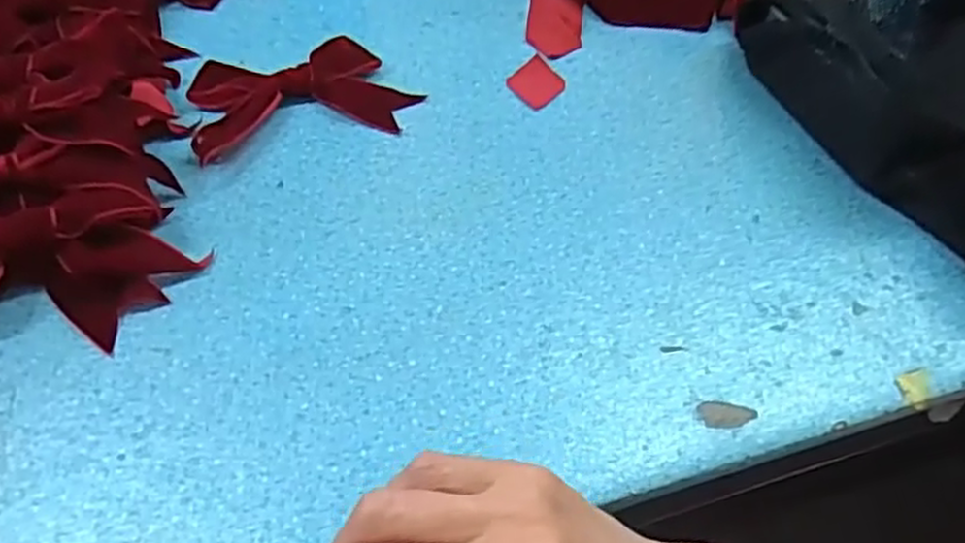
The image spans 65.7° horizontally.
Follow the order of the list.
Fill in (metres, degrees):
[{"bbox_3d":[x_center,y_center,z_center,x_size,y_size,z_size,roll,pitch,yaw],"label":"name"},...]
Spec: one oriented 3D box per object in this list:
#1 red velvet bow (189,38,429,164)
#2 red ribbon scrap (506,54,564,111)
[{"bbox_3d":[-0.113,-0.114,0.471,0.134,0.017,0.084,-14,55,-13],"label":"red velvet bow"},{"bbox_3d":[0.036,-0.125,0.493,0.036,0.004,0.037,-34,62,-25],"label":"red ribbon scrap"}]

